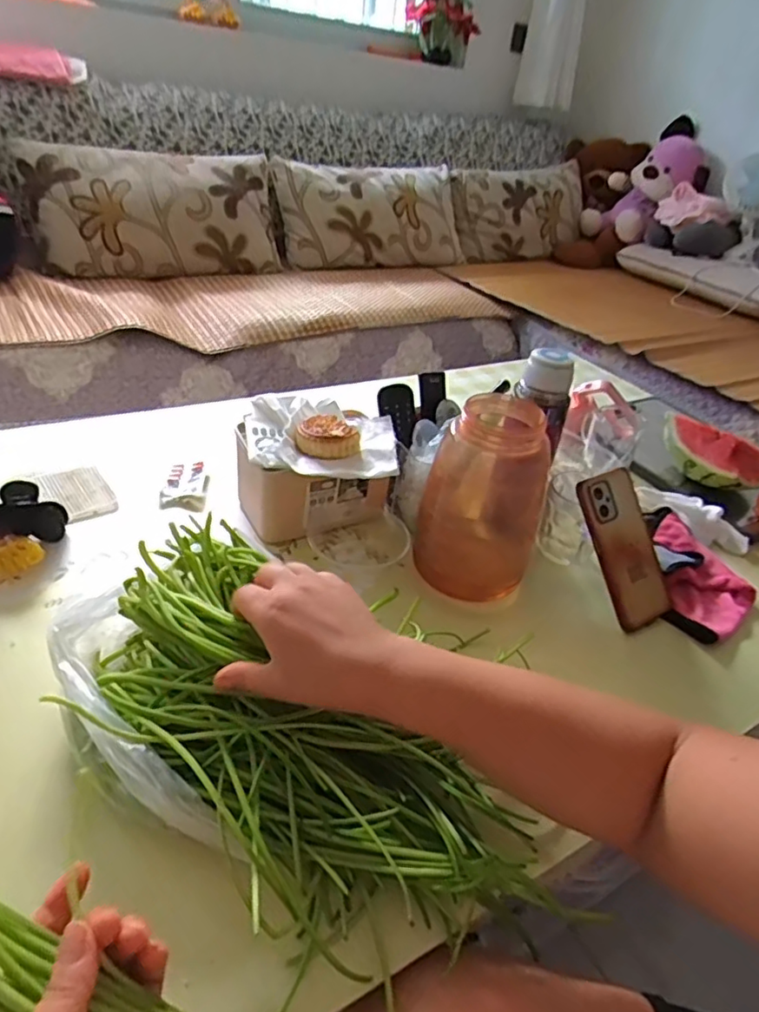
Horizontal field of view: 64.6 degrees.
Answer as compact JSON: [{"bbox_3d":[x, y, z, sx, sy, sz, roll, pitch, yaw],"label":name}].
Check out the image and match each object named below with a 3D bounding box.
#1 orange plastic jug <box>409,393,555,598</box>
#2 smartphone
[{"bbox_3d":[0.110,-0.015,0.615,0.113,0.173,0.123,16,36,12],"label":"orange plastic jug"},{"bbox_3d":[0.259,0.043,0.626,0.072,0.159,0.015,-18,0,-21],"label":"smartphone"}]

